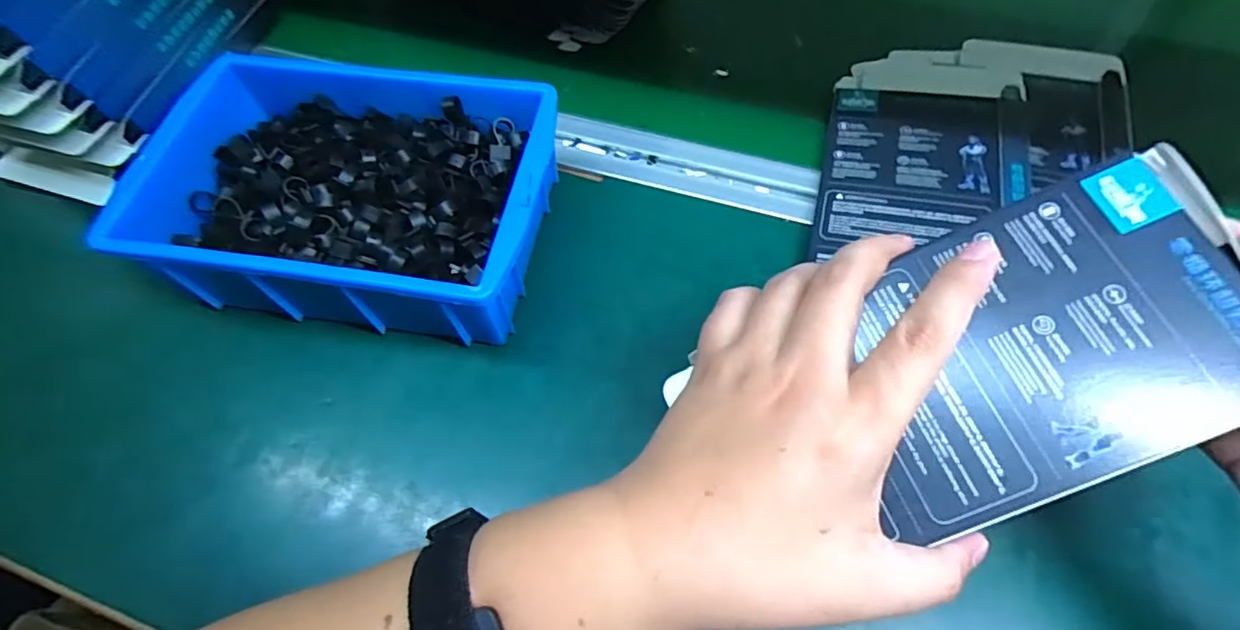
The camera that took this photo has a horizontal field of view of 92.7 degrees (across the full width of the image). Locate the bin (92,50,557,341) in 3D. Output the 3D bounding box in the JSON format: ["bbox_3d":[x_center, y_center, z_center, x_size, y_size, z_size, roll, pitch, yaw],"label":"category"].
[{"bbox_3d":[-0.144,-0.062,0.326,0.215,0.071,0.142,7,62,6],"label":"bin"}]

